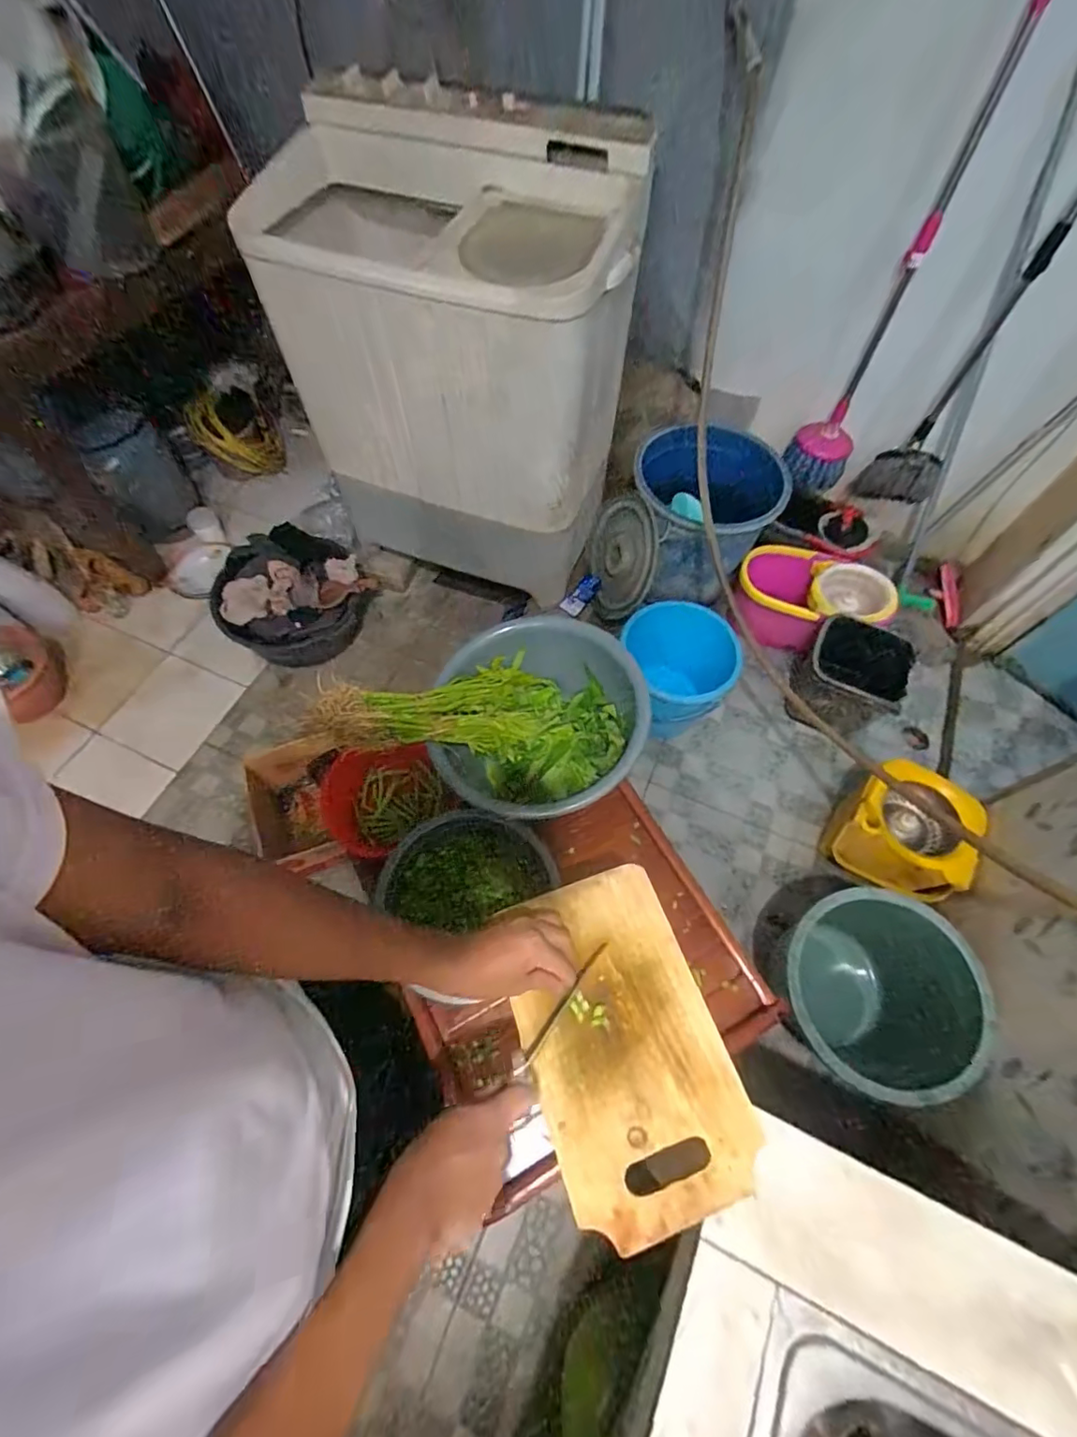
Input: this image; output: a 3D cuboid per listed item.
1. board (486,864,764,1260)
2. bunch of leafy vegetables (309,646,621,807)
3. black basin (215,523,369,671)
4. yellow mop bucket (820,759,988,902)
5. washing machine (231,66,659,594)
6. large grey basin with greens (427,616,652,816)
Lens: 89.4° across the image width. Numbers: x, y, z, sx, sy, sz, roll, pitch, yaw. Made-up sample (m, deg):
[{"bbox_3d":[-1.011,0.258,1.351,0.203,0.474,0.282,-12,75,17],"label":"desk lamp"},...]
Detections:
[{"bbox_3d":[0.079,0.307,0.528,0.177,0.015,0.291,-17,63,-9],"label":"board"},{"bbox_3d":[-0.081,-0.011,0.780,0.409,0.140,0.209,8,58,-30],"label":"bunch of leafy vegetables"},{"bbox_3d":[-0.728,-0.363,1.574,0.396,0.209,0.392,0,62,0],"label":"black basin"},{"bbox_3d":[0.833,0.271,1.291,0.255,0.312,0.223,23,64,11],"label":"yellow mop bucket"},{"bbox_3d":[-0.228,-0.837,1.325,0.807,0.875,0.494,17,63,9],"label":"washing machine"},{"bbox_3d":[-0.003,0.007,0.798,0.281,0.128,0.300,0,62,0],"label":"large grey basin with greens"}]

